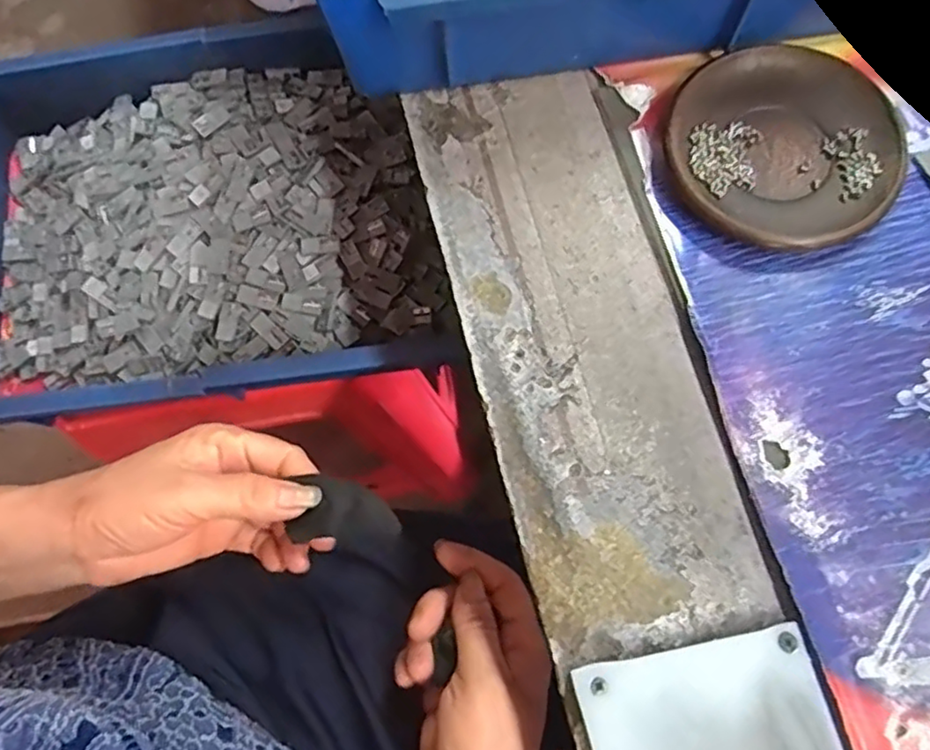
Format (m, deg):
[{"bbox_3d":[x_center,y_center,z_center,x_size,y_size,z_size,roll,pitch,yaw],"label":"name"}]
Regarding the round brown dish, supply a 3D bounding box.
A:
[{"bbox_3d":[0.160,-0.117,0.332,0.109,0.017,0.108,-1,72,2],"label":"round brown dish"}]

